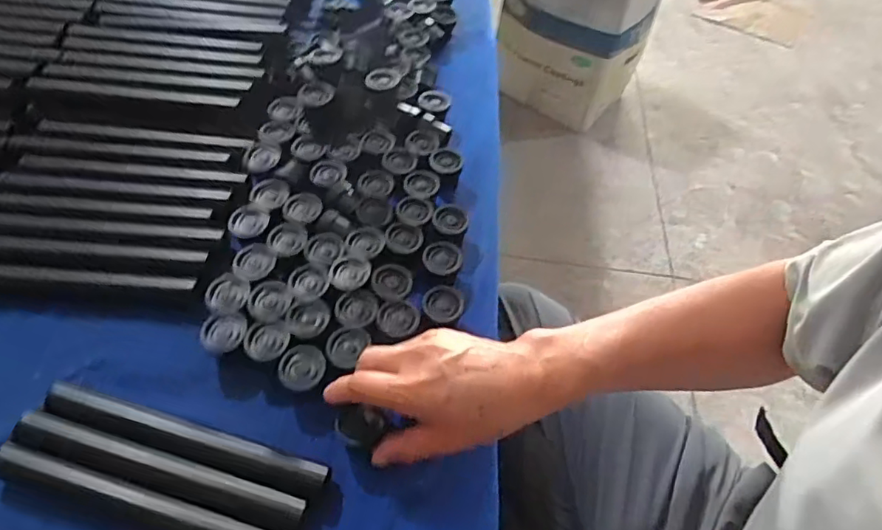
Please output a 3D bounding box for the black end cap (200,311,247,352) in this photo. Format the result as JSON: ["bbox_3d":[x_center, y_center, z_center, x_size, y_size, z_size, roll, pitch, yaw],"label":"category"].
[{"bbox_3d":[-0.177,0.054,0.443,0.036,0.009,0.031,-4,54,-9],"label":"black end cap"}]

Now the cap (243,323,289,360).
[{"bbox_3d":[-0.142,0.063,0.440,0.035,0.007,0.029,19,54,8],"label":"cap"}]

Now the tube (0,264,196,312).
[{"bbox_3d":[-0.328,0.019,0.475,0.219,0.024,0.026,4,54,-3],"label":"tube"}]

